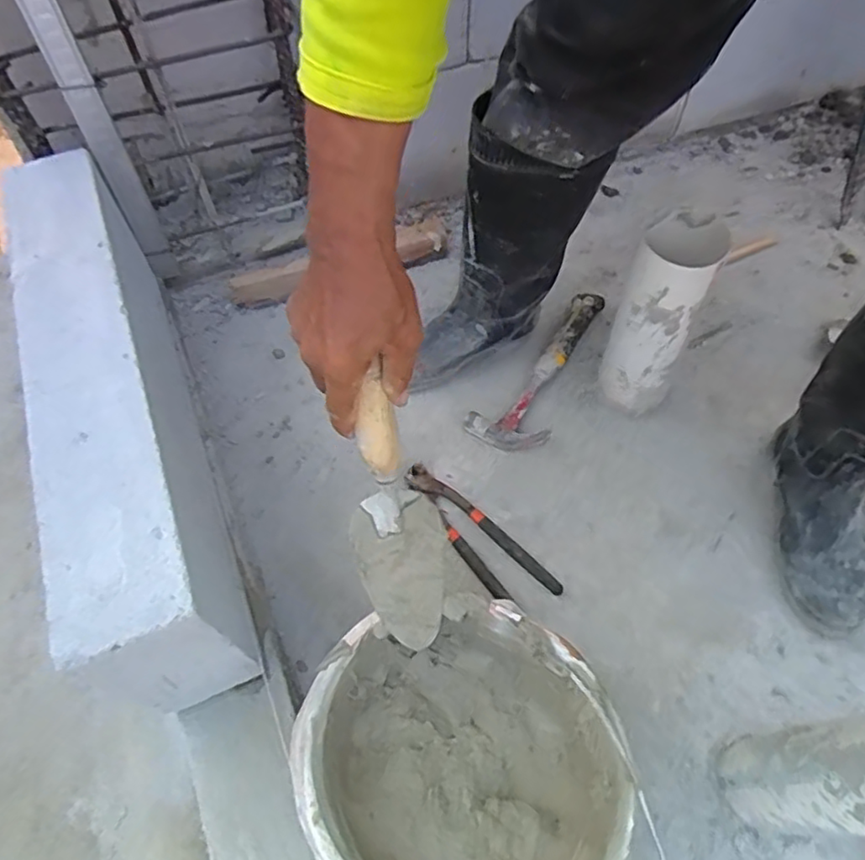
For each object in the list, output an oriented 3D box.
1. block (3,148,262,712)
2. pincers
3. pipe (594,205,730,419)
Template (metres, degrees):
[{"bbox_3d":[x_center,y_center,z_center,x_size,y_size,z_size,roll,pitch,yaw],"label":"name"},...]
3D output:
[{"bbox_3d":[-0.321,-0.029,0.648,0.109,0.184,0.582,-21,60,-13],"label":"block"},{"bbox_3d":[0.048,0.117,0.717,0.064,0.029,0.210,-32,60,-21],"label":"pincers"},{"bbox_3d":[0.246,-0.119,0.714,0.079,0.245,0.085,21,60,13],"label":"pipe"}]

